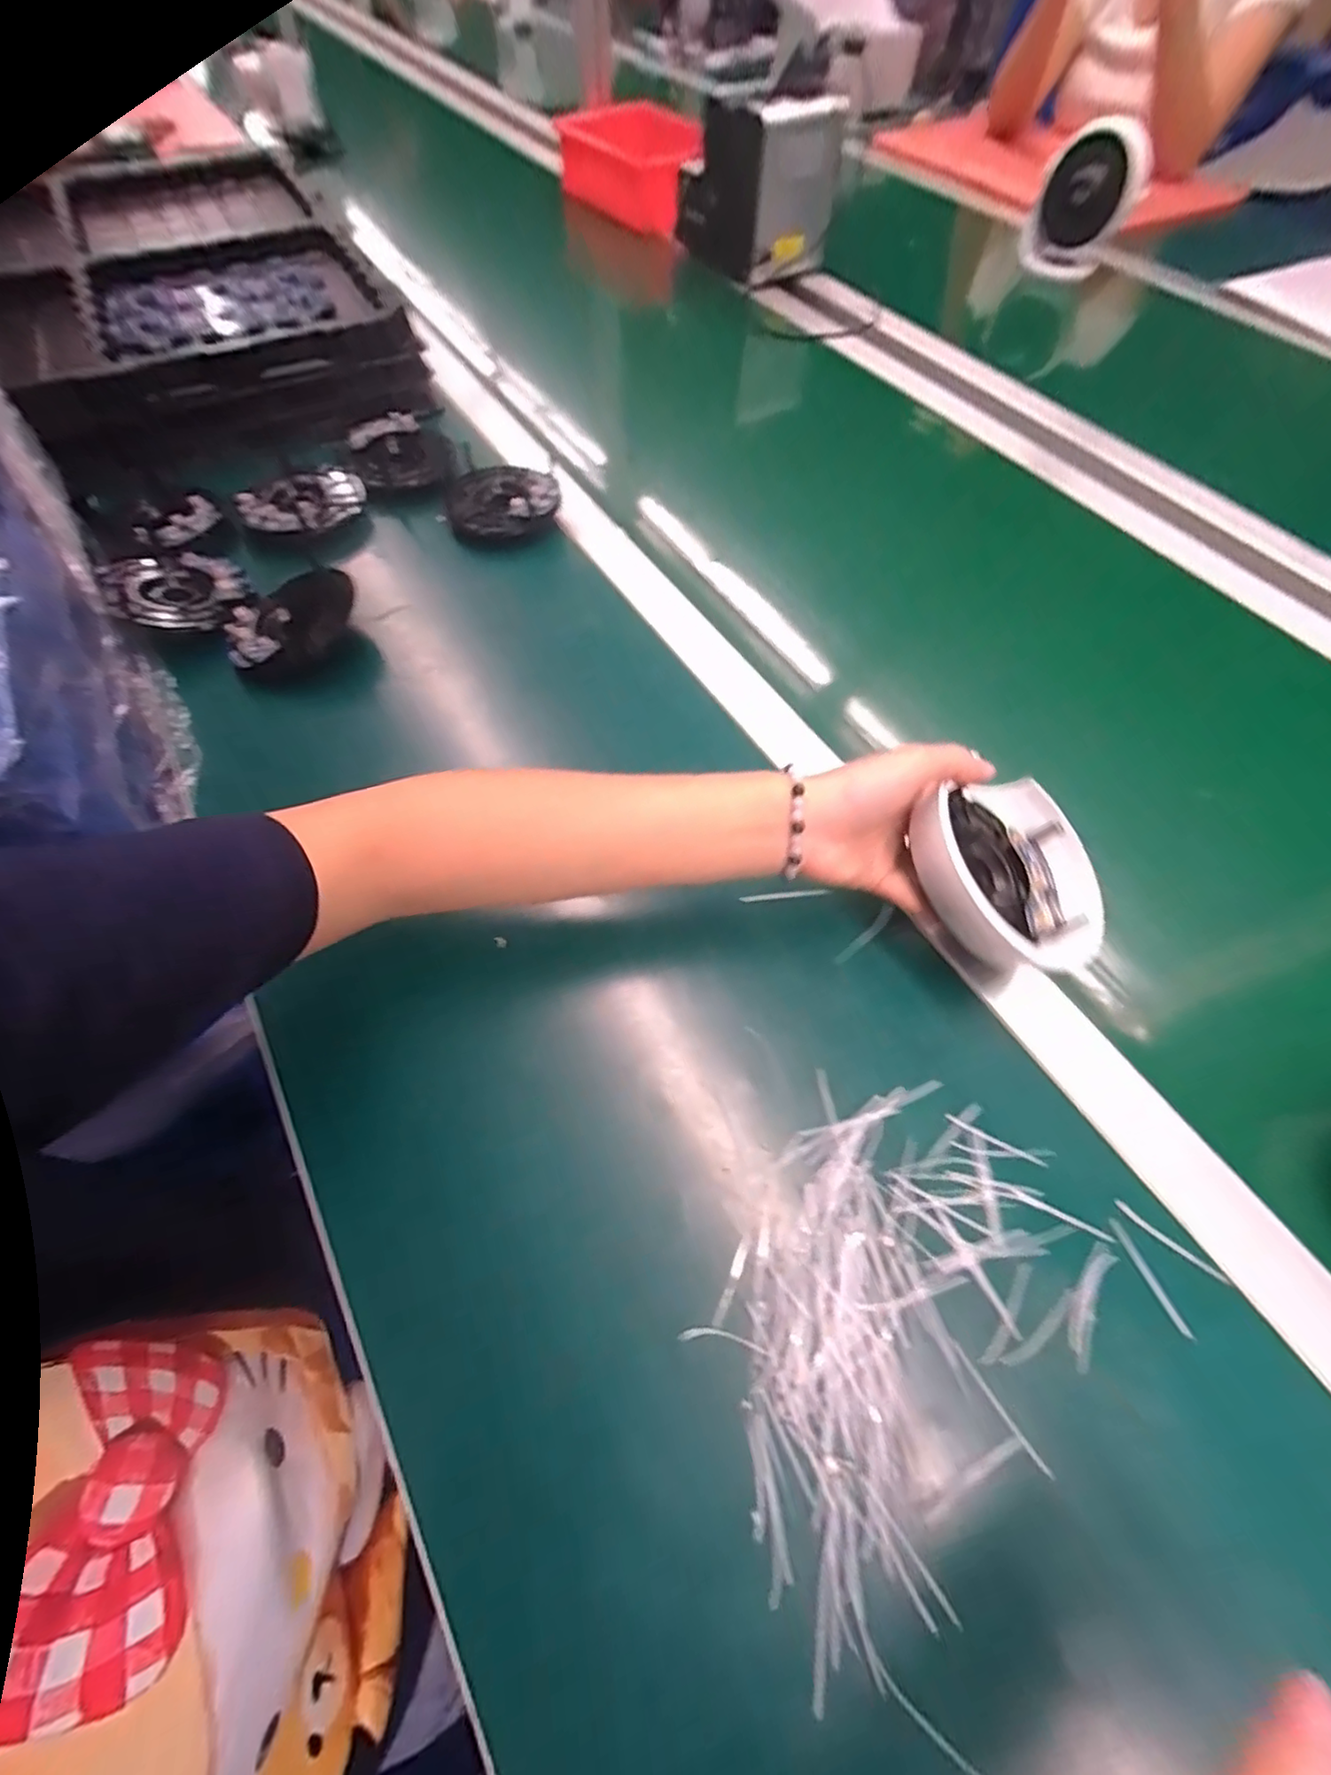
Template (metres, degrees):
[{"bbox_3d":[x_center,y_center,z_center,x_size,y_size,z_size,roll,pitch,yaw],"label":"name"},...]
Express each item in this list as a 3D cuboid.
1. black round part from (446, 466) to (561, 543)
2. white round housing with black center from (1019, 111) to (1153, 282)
[{"bbox_3d":[-0.138,-0.330,0.518,0.090,0.025,0.090,1,63,-1],"label":"black round part"},{"bbox_3d":[0.564,-0.919,0.830,0.119,0.143,0.059,19,64,8],"label":"white round housing with black center"}]

